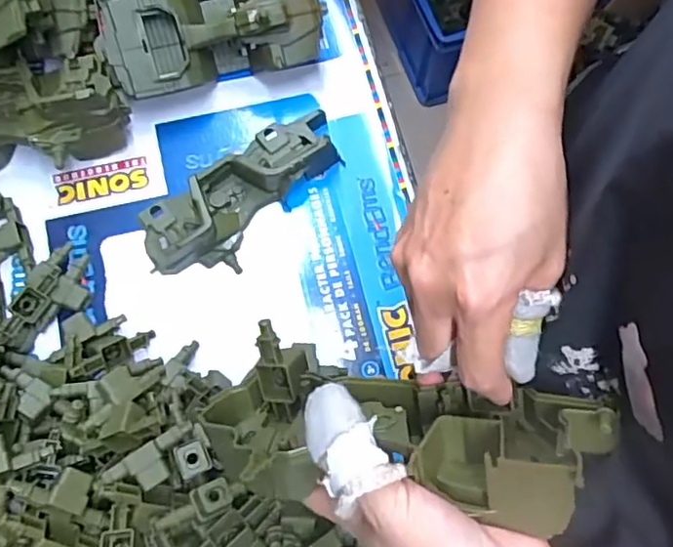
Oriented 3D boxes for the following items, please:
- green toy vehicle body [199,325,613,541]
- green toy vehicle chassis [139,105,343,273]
[{"bbox_3d":[0.019,0.071,0.276,0.190,0.057,0.075,3,71,27],"label":"green toy vehicle body"},{"bbox_3d":[-0.074,-0.066,0.494,0.179,0.037,0.069,-36,77,-11],"label":"green toy vehicle chassis"}]

